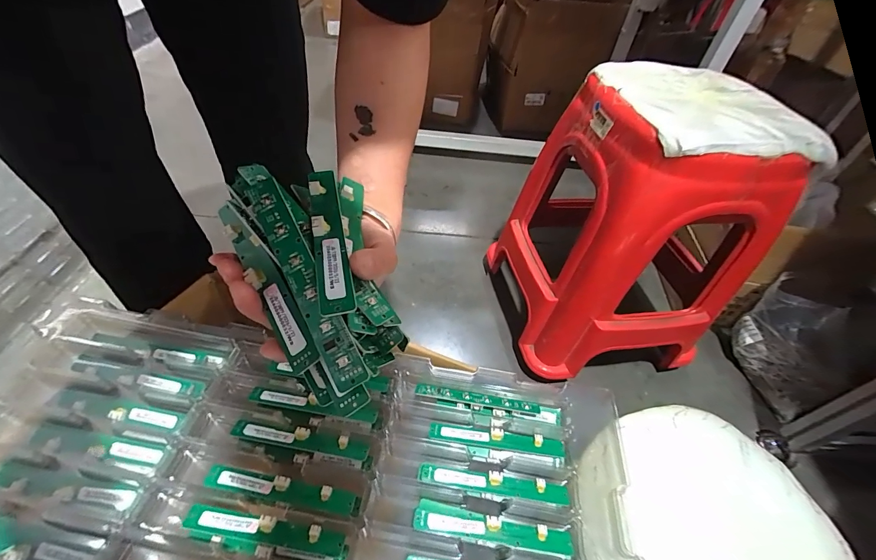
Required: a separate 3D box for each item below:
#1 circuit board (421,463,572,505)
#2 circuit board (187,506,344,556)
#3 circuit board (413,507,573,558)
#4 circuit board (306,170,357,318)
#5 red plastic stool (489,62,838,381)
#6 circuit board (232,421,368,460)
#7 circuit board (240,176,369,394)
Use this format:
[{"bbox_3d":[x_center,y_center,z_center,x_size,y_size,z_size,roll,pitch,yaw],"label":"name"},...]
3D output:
[{"bbox_3d":[0.053,0.195,0.364,0.142,0.008,0.021,9,47,1],"label":"circuit board"},{"bbox_3d":[-0.151,0.217,0.326,0.139,0.009,0.021,9,47,1],"label":"circuit board"},{"bbox_3d":[0.048,0.222,0.334,0.139,0.008,0.024,9,47,0],"label":"circuit board"},{"bbox_3d":[-0.069,-0.030,0.235,0.020,0.009,0.128,-9,50,-13],"label":"circuit board"},{"bbox_3d":[0.364,-0.095,0.746,0.328,0.516,0.319,-2,48,-10],"label":"red plastic stool"},{"bbox_3d":[-0.140,0.162,0.382,0.137,0.011,0.021,8,47,0],"label":"circuit board"},{"bbox_3d":[-0.079,-0.002,0.219,0.019,0.009,0.140,-24,76,-25],"label":"circuit board"}]

